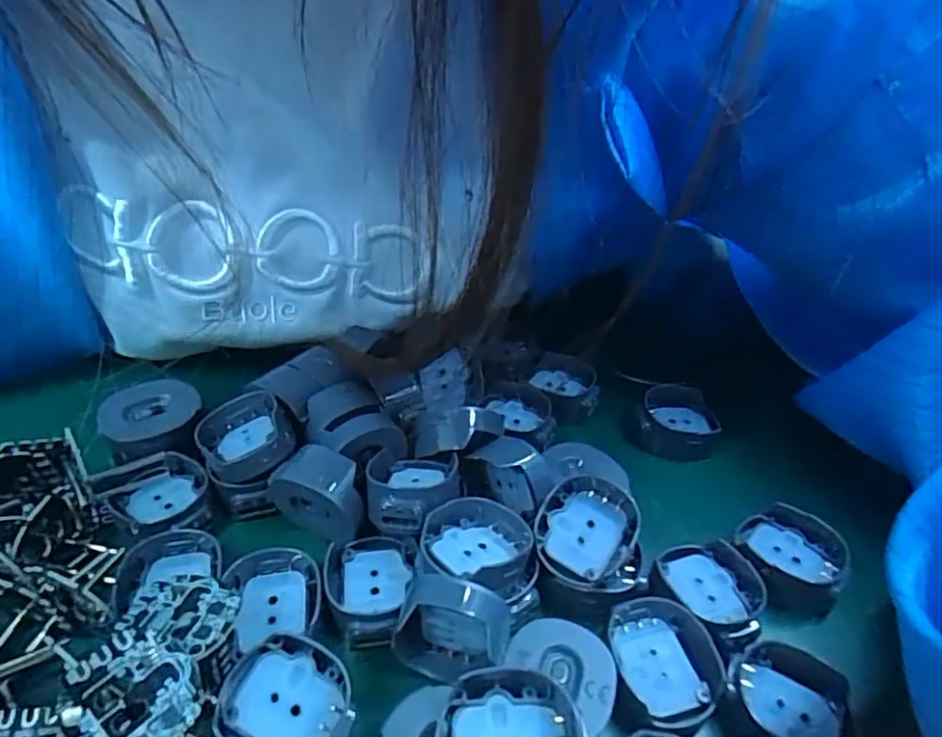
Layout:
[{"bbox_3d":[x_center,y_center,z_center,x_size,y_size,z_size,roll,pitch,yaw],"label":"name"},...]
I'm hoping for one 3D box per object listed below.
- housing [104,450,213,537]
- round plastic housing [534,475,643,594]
[{"bbox_3d":[-0.091,0.036,0.180,0.026,0.008,0.025,-11,40,-18],"label":"housing"},{"bbox_3d":[0.031,0.043,0.163,0.026,0.014,0.026,2,38,-2],"label":"round plastic housing"}]

